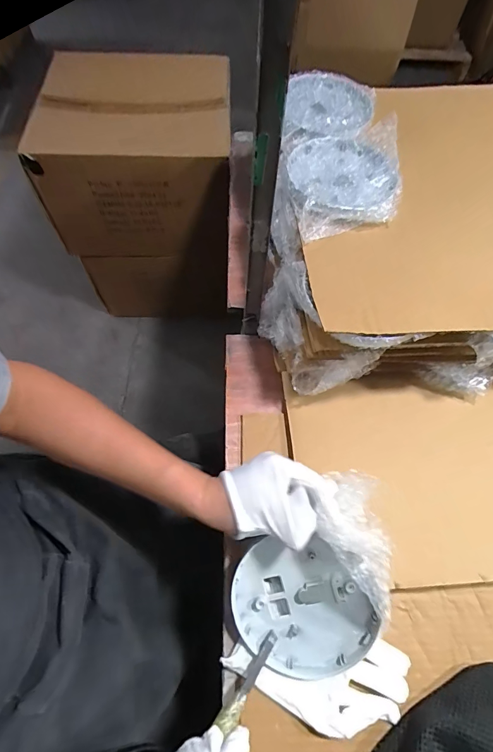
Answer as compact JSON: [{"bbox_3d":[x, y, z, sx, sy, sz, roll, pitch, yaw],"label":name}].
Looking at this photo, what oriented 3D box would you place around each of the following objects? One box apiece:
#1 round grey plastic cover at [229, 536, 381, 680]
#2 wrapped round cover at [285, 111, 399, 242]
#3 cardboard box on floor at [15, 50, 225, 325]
[{"bbox_3d":[0.048,0.218,0.353,0.115,0.018,0.133,-42,83,3],"label":"round grey plastic cover"},{"bbox_3d":[0.123,-0.242,0.453,0.144,0.028,0.158,-7,65,-6],"label":"wrapped round cover"},{"bbox_3d":[-0.274,-0.525,1.105,0.460,0.589,0.396,0,64,-2],"label":"cardboard box on floor"}]

